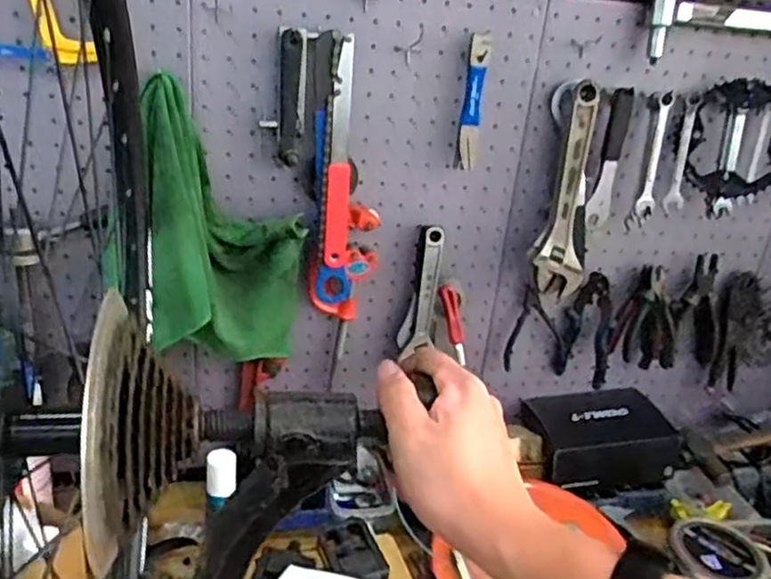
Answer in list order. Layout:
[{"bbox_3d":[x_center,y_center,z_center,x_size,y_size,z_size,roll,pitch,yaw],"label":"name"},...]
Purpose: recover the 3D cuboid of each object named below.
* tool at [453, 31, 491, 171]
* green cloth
[{"bbox_3d":[0.114,-0.241,0.909,0.026,0.168,0.033,8,23,3],"label":"tool"},{"bbox_3d":[-0.208,-0.063,0.883,0.188,0.334,0.137,10,24,8],"label":"green cloth"}]

